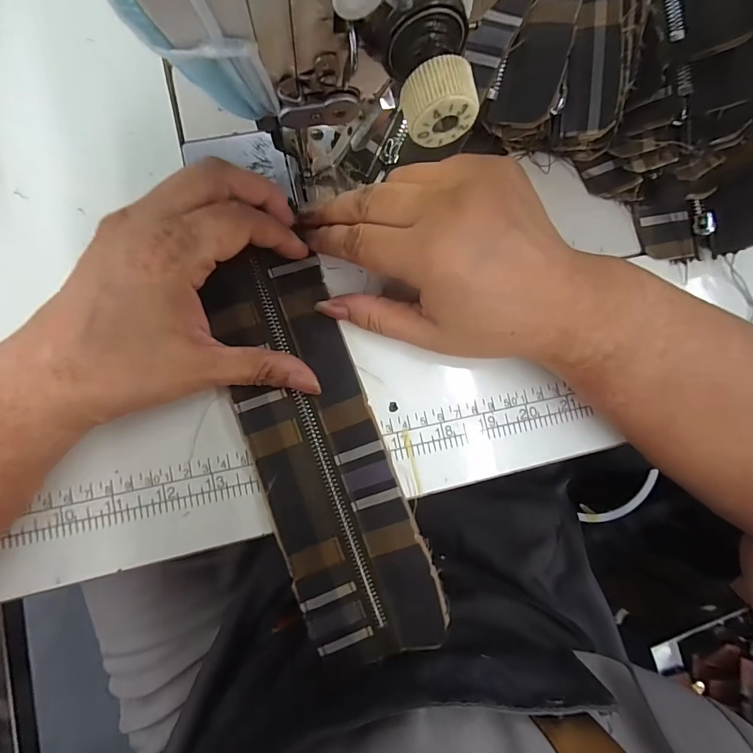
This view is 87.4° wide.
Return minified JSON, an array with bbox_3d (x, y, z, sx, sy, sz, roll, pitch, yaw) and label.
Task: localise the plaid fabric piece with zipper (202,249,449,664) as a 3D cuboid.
[{"bbox_3d":[-0.030,0.041,0.211,0.068,0.013,0.221,-20,87,-6],"label":"plaid fabric piece with zipper"}]

